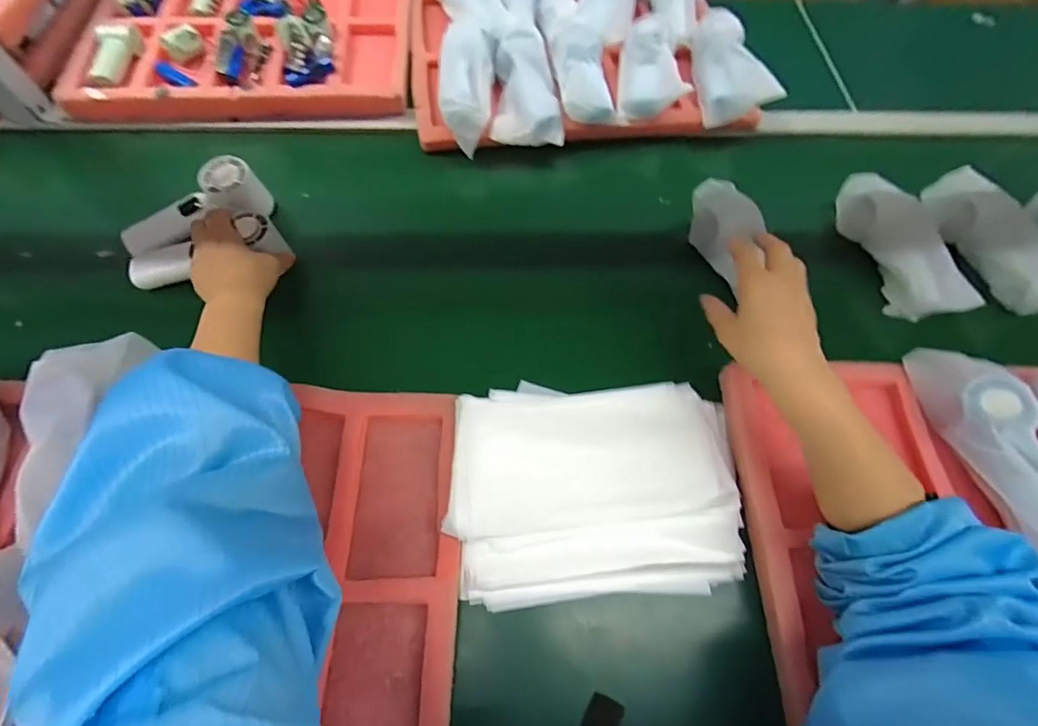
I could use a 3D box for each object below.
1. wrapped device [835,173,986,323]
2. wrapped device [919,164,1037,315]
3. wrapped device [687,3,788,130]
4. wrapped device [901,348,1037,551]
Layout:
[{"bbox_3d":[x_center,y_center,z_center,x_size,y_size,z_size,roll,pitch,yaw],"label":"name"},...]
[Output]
[{"bbox_3d":[0.440,-0.142,0.550,0.050,0.070,0.207,-11,66,-9],"label":"wrapped device"},{"bbox_3d":[0.566,-0.154,0.566,0.046,0.074,0.206,-3,65,-5],"label":"wrapped device"},{"bbox_3d":[0.291,-0.421,0.653,0.079,0.060,0.206,1,64,-3],"label":"wrapped device"},{"bbox_3d":[0.430,0.078,0.420,0.056,0.055,0.207,-9,65,-8],"label":"wrapped device"}]

